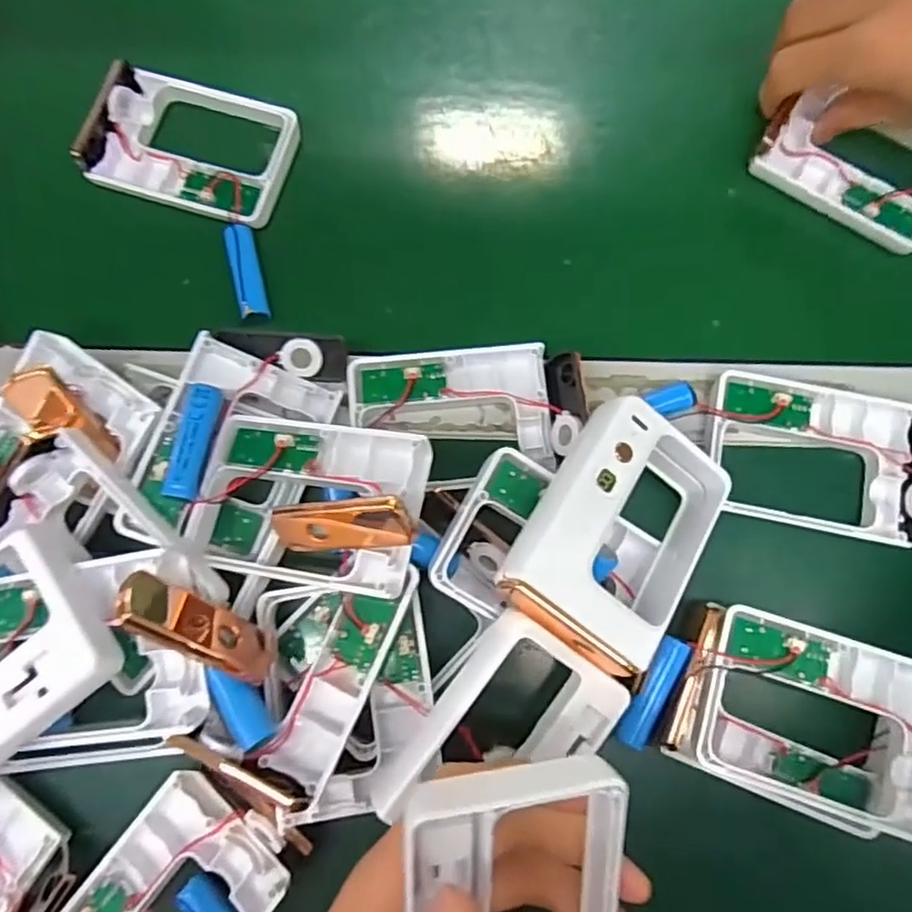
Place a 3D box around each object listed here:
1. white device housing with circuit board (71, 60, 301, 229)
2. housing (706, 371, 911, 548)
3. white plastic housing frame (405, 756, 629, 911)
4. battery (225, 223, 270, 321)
[{"bbox_3d":[-0.137,-0.162,0.338,0.098,0.021,0.073,15,80,3],"label":"white device housing with circuit board"},{"bbox_3d":[0.173,0.001,0.305,0.110,0.026,0.069,9,80,2],"label":"housing"},{"bbox_3d":[0.020,0.136,0.203,0.065,0.013,0.102,-3,111,-7],"label":"white plastic housing frame"},{"bbox_3d":[-0.105,-0.093,0.328,0.014,0.012,0.048,-13,80,-2],"label":"battery"}]

